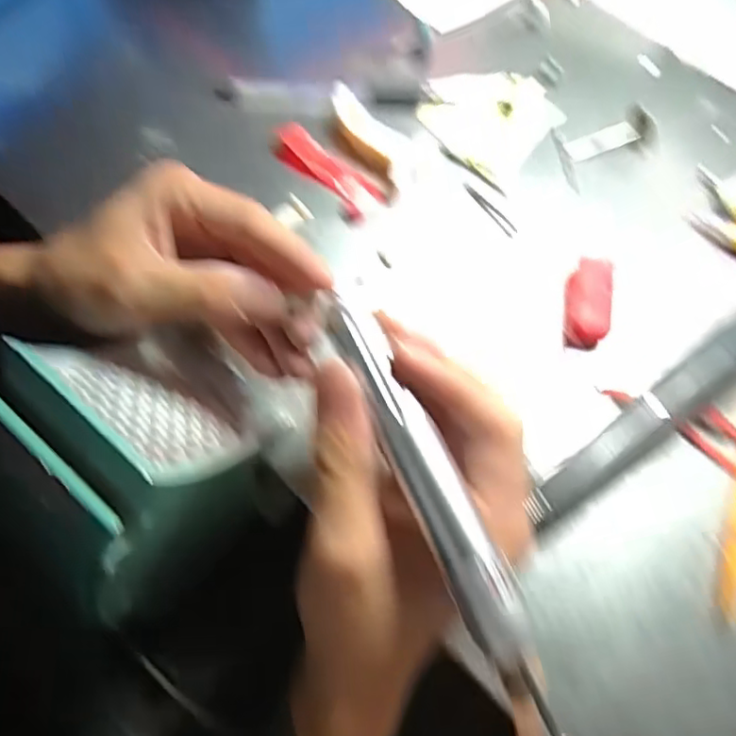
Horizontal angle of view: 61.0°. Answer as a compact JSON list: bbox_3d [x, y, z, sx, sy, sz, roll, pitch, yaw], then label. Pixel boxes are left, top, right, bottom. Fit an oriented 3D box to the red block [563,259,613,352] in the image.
[{"bbox_3d":[0.105,-0.030,0.299,0.019,0.015,0.043,10,79,2],"label":"red block"}]

